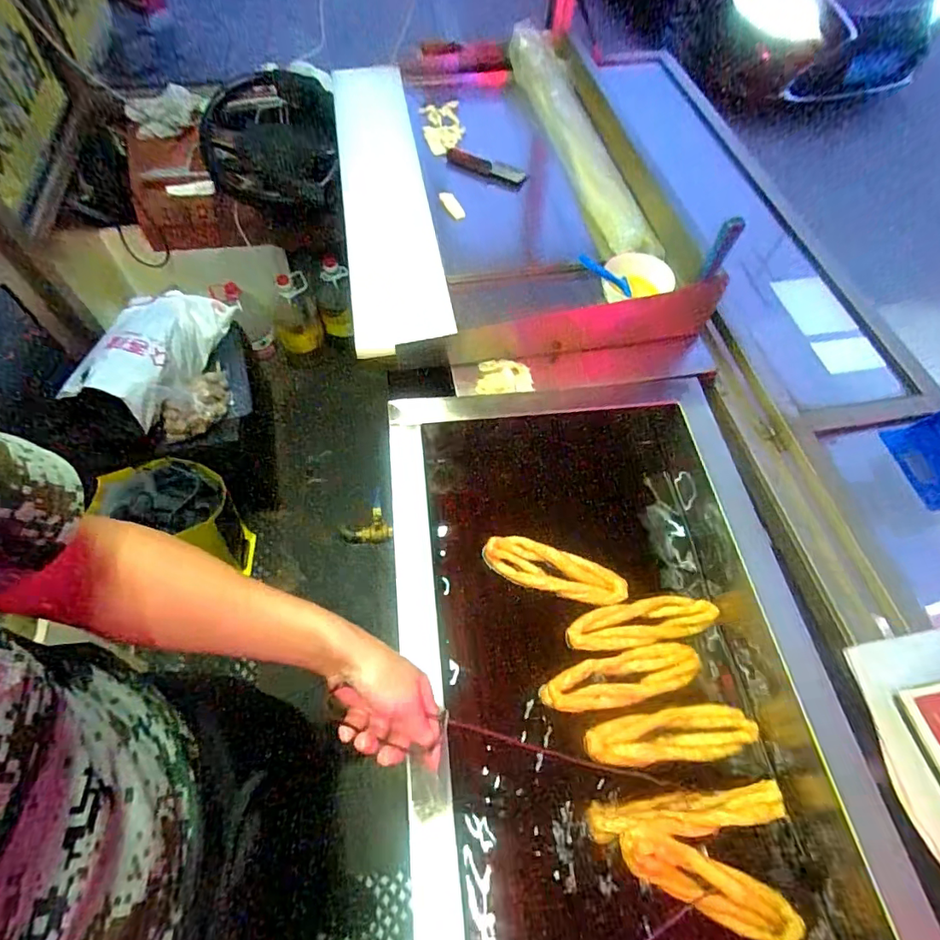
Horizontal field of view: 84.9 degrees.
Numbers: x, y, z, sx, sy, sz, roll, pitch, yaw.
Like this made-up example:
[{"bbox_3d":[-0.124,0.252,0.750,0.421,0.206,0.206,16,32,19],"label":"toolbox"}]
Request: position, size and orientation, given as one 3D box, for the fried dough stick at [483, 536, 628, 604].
[{"bbox_3d":[0.138,0.165,0.840,0.232,0.028,0.073,16,60,7],"label":"fried dough stick"}]

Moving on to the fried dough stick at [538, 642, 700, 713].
[{"bbox_3d":[0.220,0.307,0.757,0.231,0.030,0.067,-10,60,-8],"label":"fried dough stick"}]

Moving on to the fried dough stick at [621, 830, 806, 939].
[{"bbox_3d":[0.295,0.509,0.626,0.224,0.029,0.056,22,61,11],"label":"fried dough stick"}]

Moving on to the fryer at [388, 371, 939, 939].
[{"bbox_3d":[0.229,0.332,0.740,0.616,0.229,0.979,-8,60,-7],"label":"fryer"}]

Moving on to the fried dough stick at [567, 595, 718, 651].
[{"bbox_3d":[0.262,0.234,0.792,0.225,0.037,0.066,-5,60,-5],"label":"fried dough stick"}]

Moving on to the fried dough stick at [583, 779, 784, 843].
[{"bbox_3d":[0.279,0.444,0.665,0.243,0.039,0.047,-4,60,-4],"label":"fried dough stick"}]

